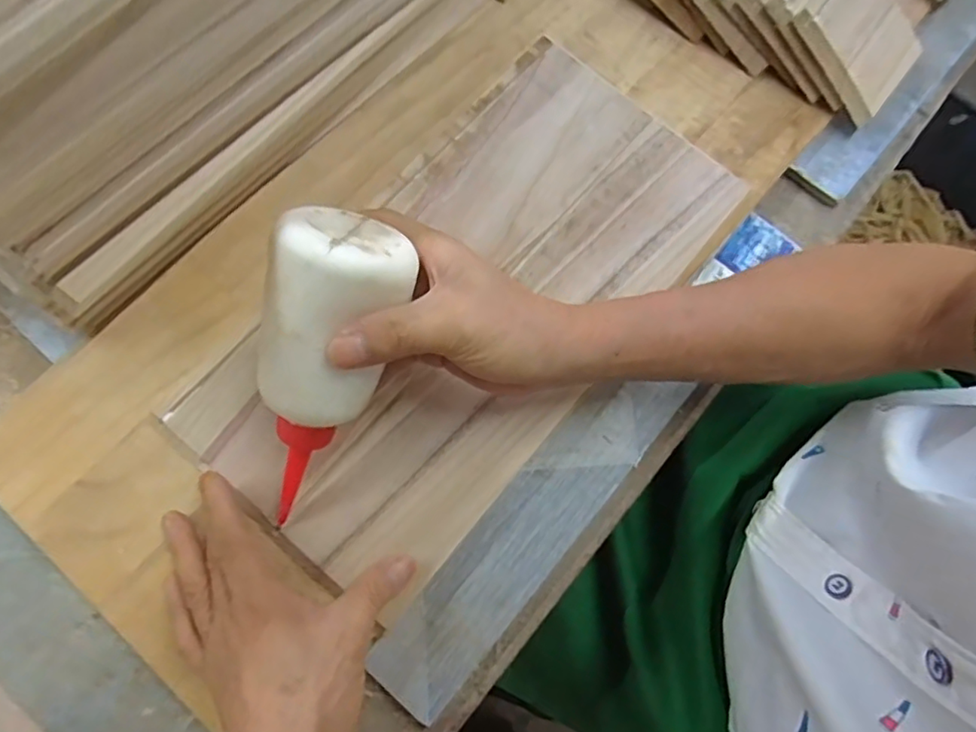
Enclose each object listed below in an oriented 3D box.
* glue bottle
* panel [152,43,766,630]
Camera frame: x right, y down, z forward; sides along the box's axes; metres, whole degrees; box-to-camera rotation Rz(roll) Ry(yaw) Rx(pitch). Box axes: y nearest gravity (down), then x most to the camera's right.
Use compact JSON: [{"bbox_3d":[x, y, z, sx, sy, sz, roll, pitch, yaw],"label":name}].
[{"bbox_3d":[-0.080,0.008,0.285,0.053,0.050,0.151,23,117,5],"label":"glue bottle"},{"bbox_3d":[-0.005,-0.049,0.388,0.193,0.016,0.372,35,75,9],"label":"panel"}]

